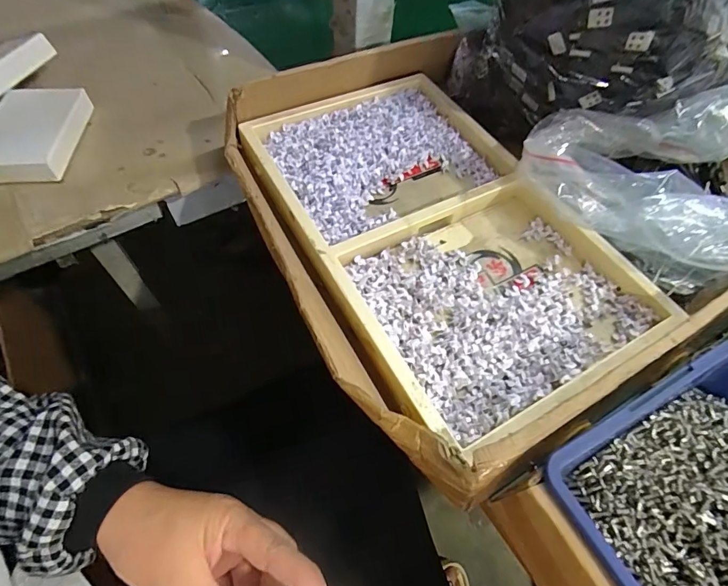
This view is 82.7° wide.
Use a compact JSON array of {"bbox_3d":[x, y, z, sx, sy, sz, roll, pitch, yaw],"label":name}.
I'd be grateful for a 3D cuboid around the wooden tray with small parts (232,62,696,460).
[{"bbox_3d":[0.052,-0.060,0.320,0.199,0.034,0.325,-25,61,-18],"label":"wooden tray with small parts"}]

